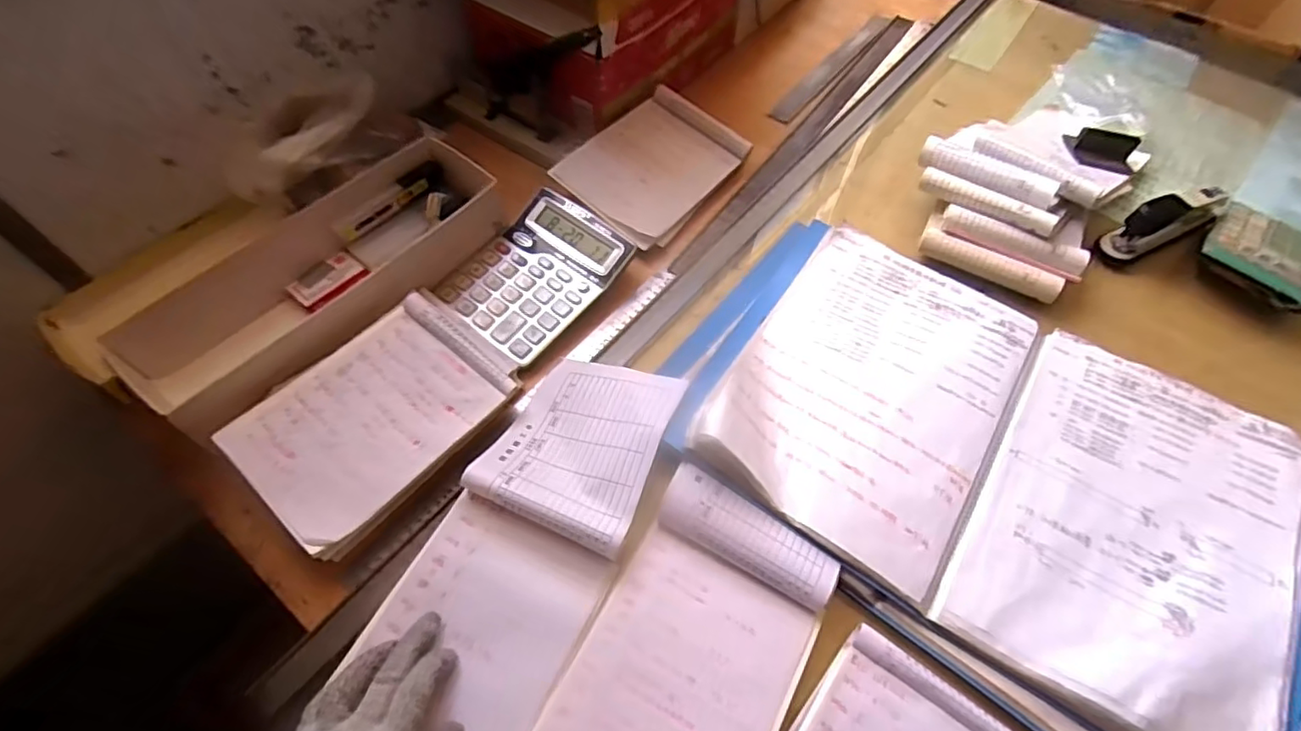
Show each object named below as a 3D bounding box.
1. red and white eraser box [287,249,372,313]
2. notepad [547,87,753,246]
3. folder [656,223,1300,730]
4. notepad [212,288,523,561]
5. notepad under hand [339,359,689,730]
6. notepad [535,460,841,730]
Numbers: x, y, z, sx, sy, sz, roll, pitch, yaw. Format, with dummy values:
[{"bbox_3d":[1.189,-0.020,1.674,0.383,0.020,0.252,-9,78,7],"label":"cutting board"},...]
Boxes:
[{"bbox_3d":[-0.316,-0.084,0.608,0.037,0.012,0.069,35,64,20],"label":"red and white eraser box"},{"bbox_3d":[0.001,-0.222,0.693,0.142,0.037,0.194,32,63,19],"label":"notepad"},{"bbox_3d":[0.269,0.063,0.501,0.505,0.040,0.323,33,63,19],"label":"folder"},{"bbox_3d":[-0.226,0.038,0.516,0.145,0.039,0.210,34,64,20],"label":"notepad"},{"bbox_3d":[-0.096,0.131,0.470,0.142,0.033,0.333,16,61,11],"label":"notepad under hand"},{"bbox_3d":[0.030,0.197,0.427,0.140,0.024,0.221,26,61,16],"label":"notepad"}]

